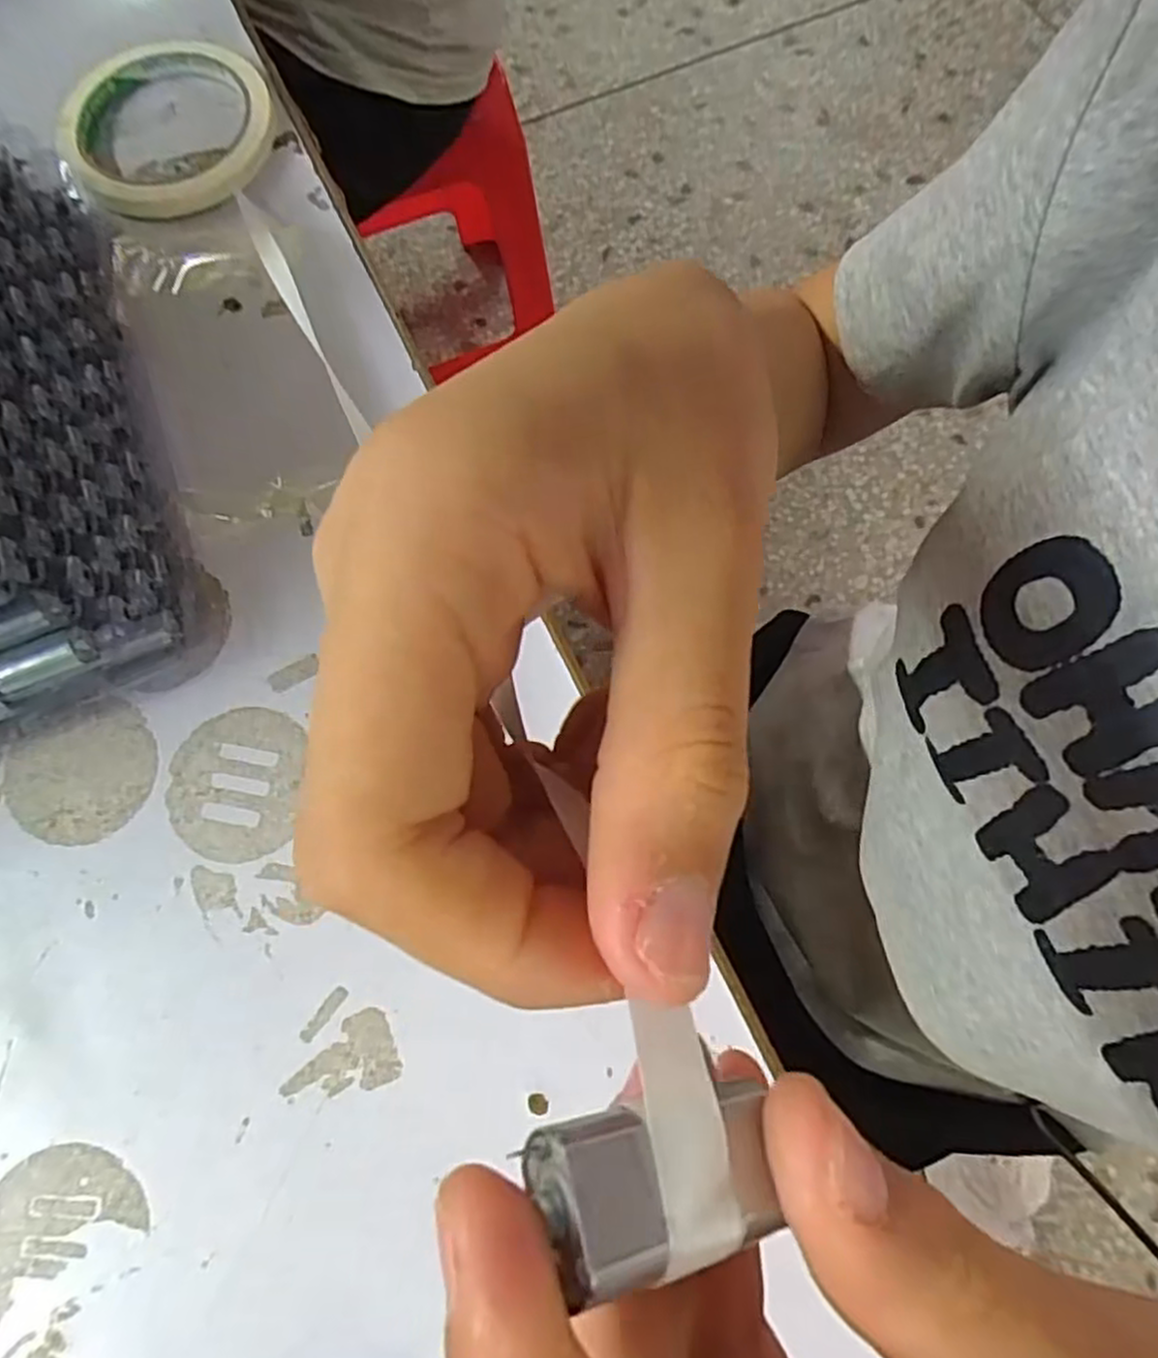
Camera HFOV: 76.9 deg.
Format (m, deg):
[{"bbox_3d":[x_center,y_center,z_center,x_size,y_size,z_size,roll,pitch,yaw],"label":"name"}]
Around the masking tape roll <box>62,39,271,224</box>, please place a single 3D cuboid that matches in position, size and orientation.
[{"bbox_3d":[-0.195,-0.260,0.345,0.095,0.013,0.100,-1,74,2],"label":"masking tape roll"}]

